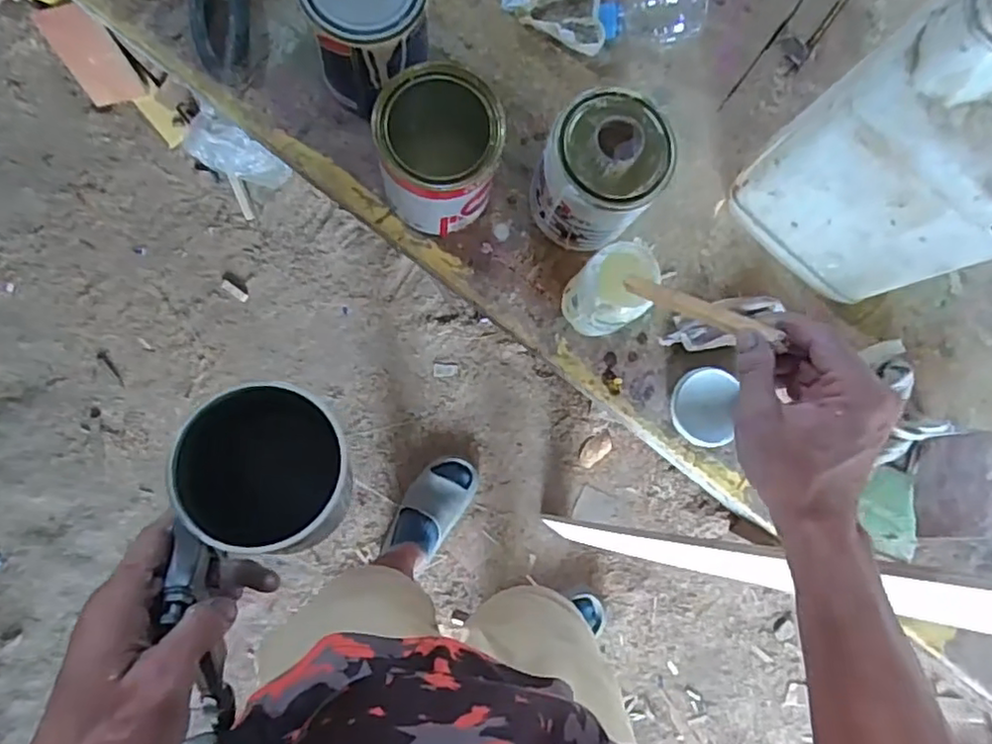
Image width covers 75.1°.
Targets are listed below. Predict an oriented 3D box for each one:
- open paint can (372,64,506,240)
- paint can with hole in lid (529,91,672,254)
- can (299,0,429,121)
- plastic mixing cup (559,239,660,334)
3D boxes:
[{"bbox_3d":[-0.050,-0.198,0.599,0.108,0.127,0.109,0,87,-6],"label":"open paint can"},{"bbox_3d":[0.097,-0.183,0.607,0.105,0.135,0.111,0,87,-6],"label":"paint can with hole in lid"},{"bbox_3d":[-0.113,-0.311,0.590,0.102,0.141,0.102,0,87,-6],"label":"can"},{"bbox_3d":[0.103,-0.072,0.605,0.072,0.126,0.069,0,87,-6],"label":"plastic mixing cup"}]

